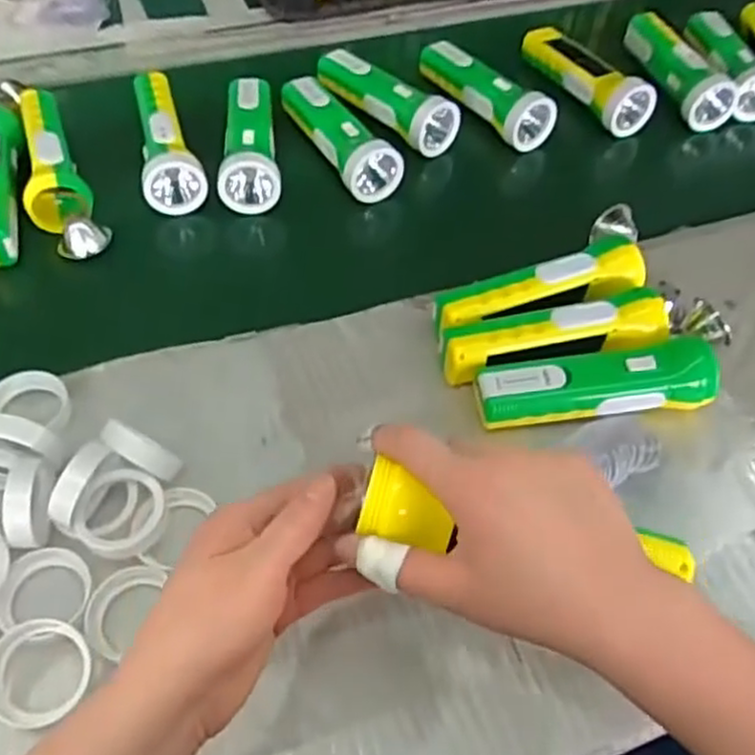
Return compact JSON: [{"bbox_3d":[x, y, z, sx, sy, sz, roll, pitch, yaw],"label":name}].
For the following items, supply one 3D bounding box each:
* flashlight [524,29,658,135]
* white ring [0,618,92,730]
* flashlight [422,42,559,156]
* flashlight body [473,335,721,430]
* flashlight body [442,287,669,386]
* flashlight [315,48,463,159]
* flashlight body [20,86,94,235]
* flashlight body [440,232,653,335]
[{"bbox_3d":[0.216,-0.318,0.766,0.046,0.045,0.166,-20,57,-18],"label":"flashlight"},{"bbox_3d":[-0.182,0.159,0.395,0.054,0.019,0.051,2,53,-2],"label":"white ring"},{"bbox_3d":[0.105,-0.293,0.739,0.046,0.043,0.165,-28,59,-22],"label":"flashlight"},{"bbox_3d":[0.150,0.006,0.513,0.162,0.046,0.044,-4,53,-6],"label":"flashlight body"},{"bbox_3d":[0.127,-0.028,0.536,0.161,0.046,0.048,-8,54,-9],"label":"flashlight body"},{"bbox_3d":[0.003,-0.276,0.732,0.057,0.055,0.167,-38,63,-27],"label":"flashlight"},{"bbox_3d":[-0.293,-0.196,0.649,0.051,0.042,0.171,-18,56,-16],"label":"flashlight body"},{"bbox_3d":[0.122,-0.062,0.558,0.166,0.046,0.043,-14,55,-14],"label":"flashlight body"}]

